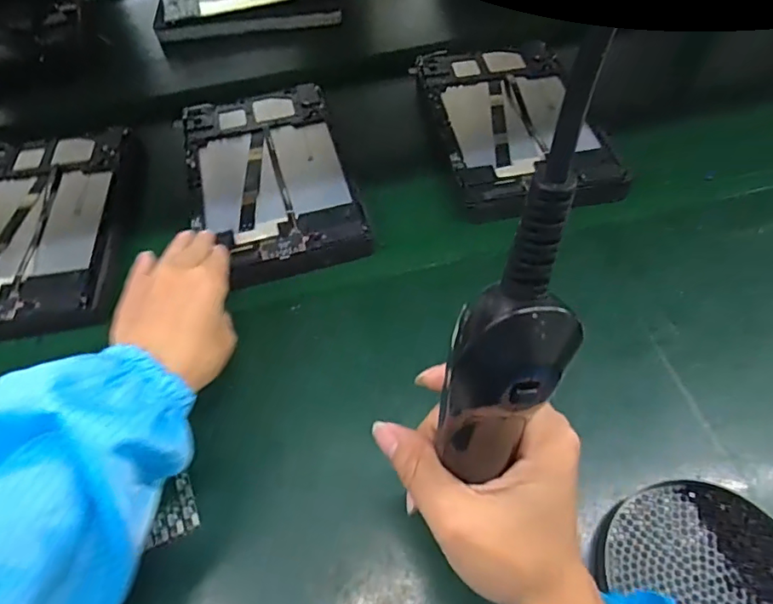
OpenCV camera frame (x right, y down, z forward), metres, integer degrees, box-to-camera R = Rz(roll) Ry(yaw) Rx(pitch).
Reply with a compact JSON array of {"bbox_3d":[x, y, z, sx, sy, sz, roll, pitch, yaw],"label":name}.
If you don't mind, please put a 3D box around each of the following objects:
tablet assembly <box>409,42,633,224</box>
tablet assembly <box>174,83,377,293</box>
[{"bbox_3d":[0.129,-0.182,0.537,0.151,0.024,0.250,-11,56,-2],"label":"tablet assembly"},{"bbox_3d":[-0.114,-0.123,0.503,0.143,0.019,0.240,-16,57,-6],"label":"tablet assembly"}]

